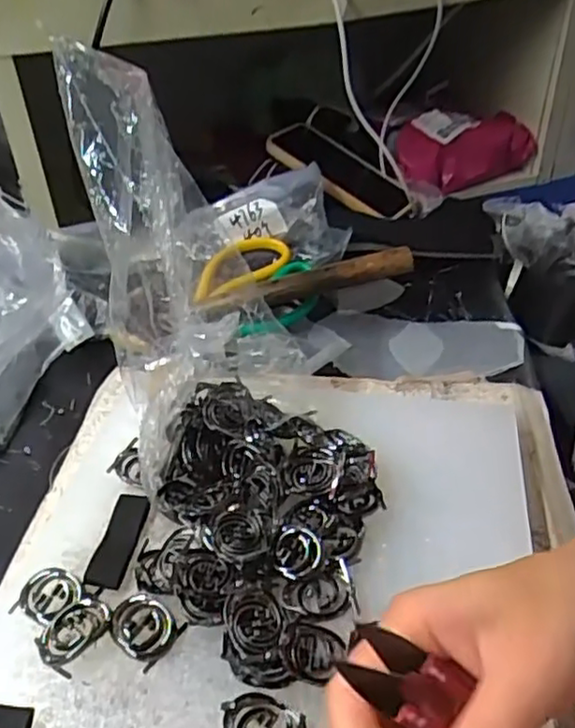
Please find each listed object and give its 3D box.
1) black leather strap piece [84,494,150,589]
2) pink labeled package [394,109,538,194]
[{"bbox_3d":[-0.089,0.091,0.351,0.021,0.005,0.056,-1,41,15],"label":"black leather strap piece"},{"bbox_3d":[0.205,-0.250,0.770,0.170,0.066,0.067,-21,42,-22],"label":"pink labeled package"}]

